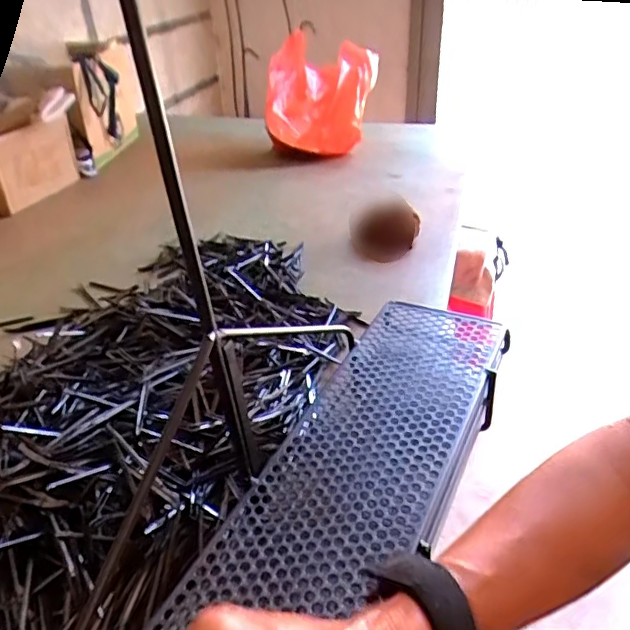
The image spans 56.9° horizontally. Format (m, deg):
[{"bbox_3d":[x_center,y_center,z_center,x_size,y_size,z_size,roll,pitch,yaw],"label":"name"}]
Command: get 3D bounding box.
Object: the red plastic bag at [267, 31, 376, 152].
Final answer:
[{"bbox_3d":[0.012,-0.499,1.289,0.233,0.199,0.228,-2,33,1],"label":"red plastic bag"}]

